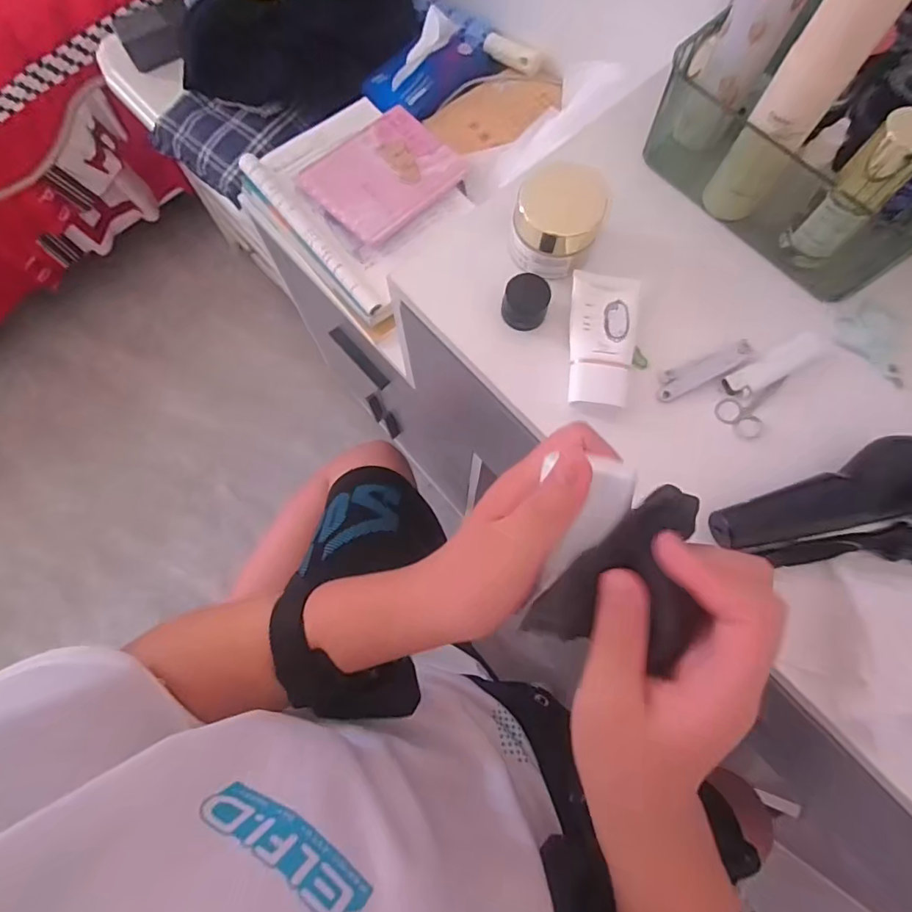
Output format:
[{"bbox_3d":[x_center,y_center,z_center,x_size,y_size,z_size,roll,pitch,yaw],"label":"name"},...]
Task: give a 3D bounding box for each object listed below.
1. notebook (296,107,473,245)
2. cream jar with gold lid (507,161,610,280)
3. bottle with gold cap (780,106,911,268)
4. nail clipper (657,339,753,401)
[{"bbox_3d":[-0.088,-0.339,0.600,0.162,0.012,0.138,-44,82,-10],"label":"notebook"},{"bbox_3d":[0.075,-0.174,0.373,0.061,0.047,0.058,0,74,0],"label":"cream jar with gold lid"},{"bbox_3d":[0.275,-0.178,0.344,0.038,0.101,0.036,-39,77,-10],"label":"bottle with gold cap"},{"bbox_3d":[0.182,-0.064,0.369,0.076,0.008,0.020,-25,75,-6],"label":"nail clipper"}]

